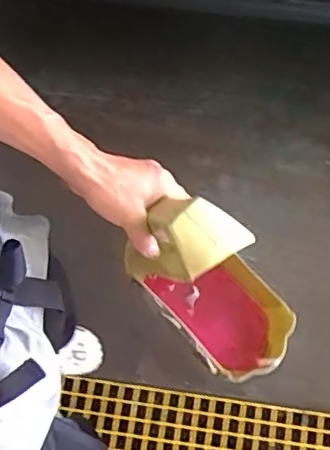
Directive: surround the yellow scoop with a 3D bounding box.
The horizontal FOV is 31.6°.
[{"bbox_3d":[0.039,0.074,0.647,0.185,0.296,0.118,26,74,26],"label":"yellow scoop"}]

